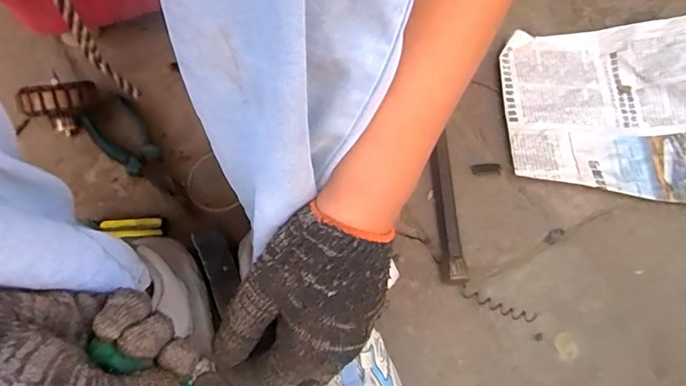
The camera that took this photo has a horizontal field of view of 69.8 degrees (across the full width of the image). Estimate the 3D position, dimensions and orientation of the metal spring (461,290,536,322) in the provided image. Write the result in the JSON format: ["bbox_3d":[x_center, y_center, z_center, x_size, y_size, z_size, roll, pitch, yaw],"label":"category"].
[{"bbox_3d":[0.143,0.105,0.458,0.069,0.011,0.010,17,65,31],"label":"metal spring"}]

